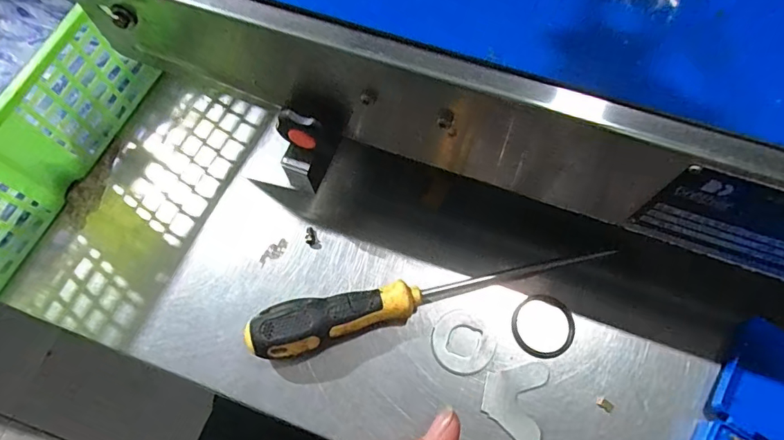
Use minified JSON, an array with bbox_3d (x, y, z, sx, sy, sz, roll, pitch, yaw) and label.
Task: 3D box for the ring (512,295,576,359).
[{"bbox_3d":[0.101,0.071,0.318,0.040,0.004,0.042,0,71,1],"label":"ring"}]

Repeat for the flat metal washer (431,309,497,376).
[{"bbox_3d":[0.047,0.081,0.316,0.041,0.004,0.041,0,71,1],"label":"flat metal washer"}]

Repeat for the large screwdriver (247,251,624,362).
[{"bbox_3d":[0.026,0.051,0.314,0.234,0.031,0.031,-13,71,-3],"label":"large screwdriver"}]

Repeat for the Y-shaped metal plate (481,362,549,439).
[{"bbox_3d":[0.078,0.114,0.303,0.038,0.004,0.049,13,72,6],"label":"Y-shaped metal plate"}]

